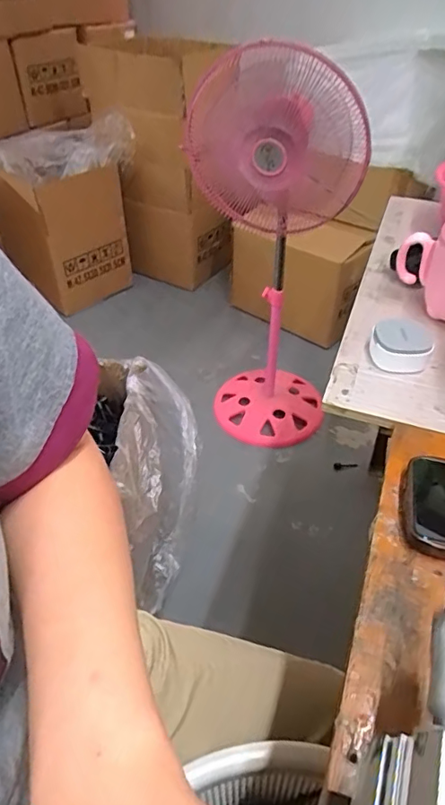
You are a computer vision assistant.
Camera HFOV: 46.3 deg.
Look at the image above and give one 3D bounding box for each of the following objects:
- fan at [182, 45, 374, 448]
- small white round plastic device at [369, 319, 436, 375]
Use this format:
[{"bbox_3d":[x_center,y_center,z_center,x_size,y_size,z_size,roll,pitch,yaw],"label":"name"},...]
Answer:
[{"bbox_3d":[0.104,-0.288,1.200,0.338,0.860,0.268,5,44,6],"label":"fan"},{"bbox_3d":[0.167,-0.054,0.495,0.049,0.034,0.047,0,43,0],"label":"small white round plastic device"}]

